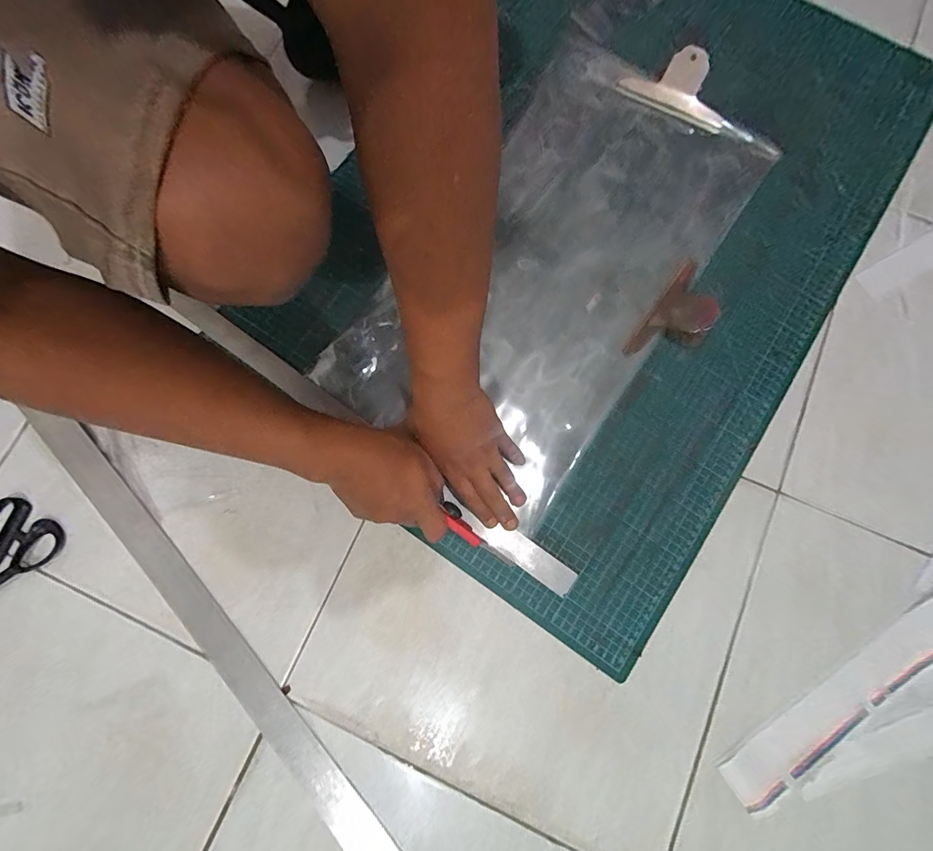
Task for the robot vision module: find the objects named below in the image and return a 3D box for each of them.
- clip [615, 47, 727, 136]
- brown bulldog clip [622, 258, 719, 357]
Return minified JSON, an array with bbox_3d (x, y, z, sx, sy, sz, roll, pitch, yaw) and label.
[{"bbox_3d":[0.268,-0.424,0.511,0.143,0.040,0.062,29,80,6],"label":"clip"},{"bbox_3d":[0.248,-0.125,0.471,0.064,0.021,0.134,36,81,7],"label":"brown bulldog clip"}]

